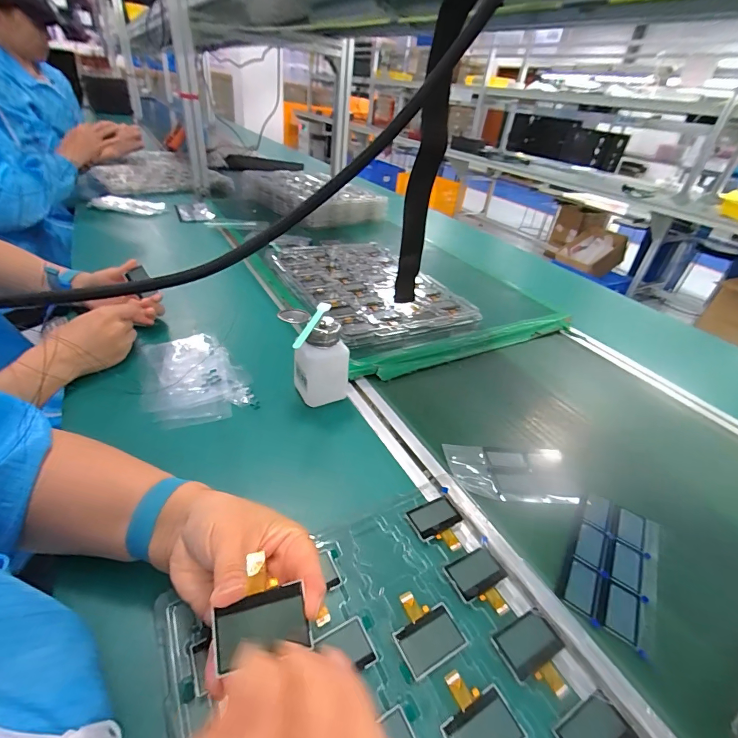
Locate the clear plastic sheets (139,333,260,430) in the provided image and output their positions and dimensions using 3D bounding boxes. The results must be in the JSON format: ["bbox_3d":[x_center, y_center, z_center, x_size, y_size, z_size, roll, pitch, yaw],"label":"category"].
[{"bbox_3d":[-0.221,0.008,0.490,0.118,0.013,0.172,-12,40,-25],"label":"clear plastic sheets"}]

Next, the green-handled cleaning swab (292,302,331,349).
[{"bbox_3d":[-0.064,-0.050,0.426,0.012,0.009,0.115,12,36,7],"label":"green-handled cleaning swab"}]

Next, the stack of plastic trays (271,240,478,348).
[{"bbox_3d":[-0.013,-0.157,0.737,0.284,0.042,0.405,-11,39,-24],"label":"stack of plastic trays"}]

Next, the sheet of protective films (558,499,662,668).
[{"bbox_3d":[0.221,0.174,0.348,0.070,0.004,0.137,29,41,23],"label":"sheet of protective films"}]

